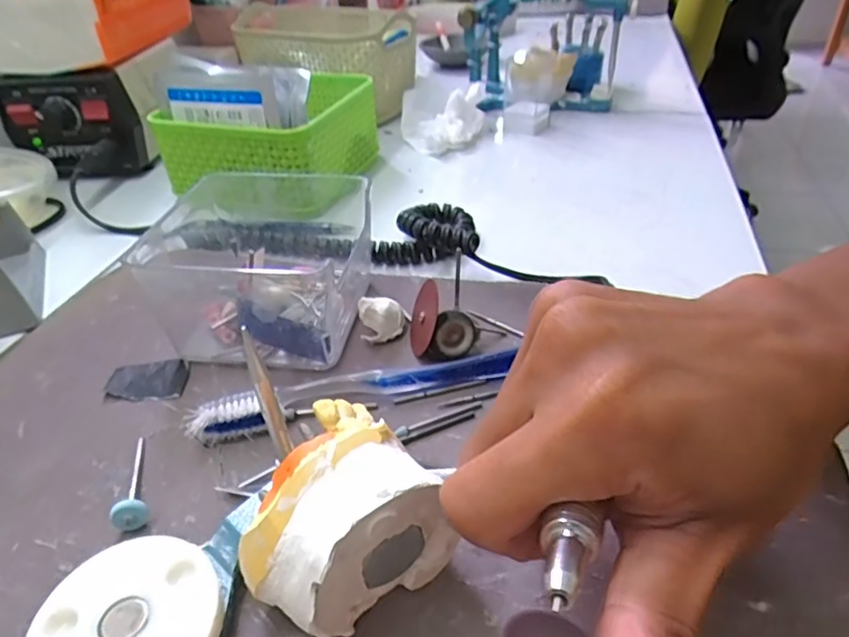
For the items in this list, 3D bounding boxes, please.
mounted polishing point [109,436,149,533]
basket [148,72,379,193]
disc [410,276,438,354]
[{"bbox_3d":[-0.118,0.062,0.232,0.012,0.012,0.046,-18,40,-19],"label":"mounted polishing point"},{"bbox_3d":[-0.114,-0.143,0.459,0.121,0.060,0.131,10,39,16],"label":"basket"},{"bbox_3d":[-0.001,-0.001,0.289,0.004,0.034,0.030,11,26,-24],"label":"disc"}]

